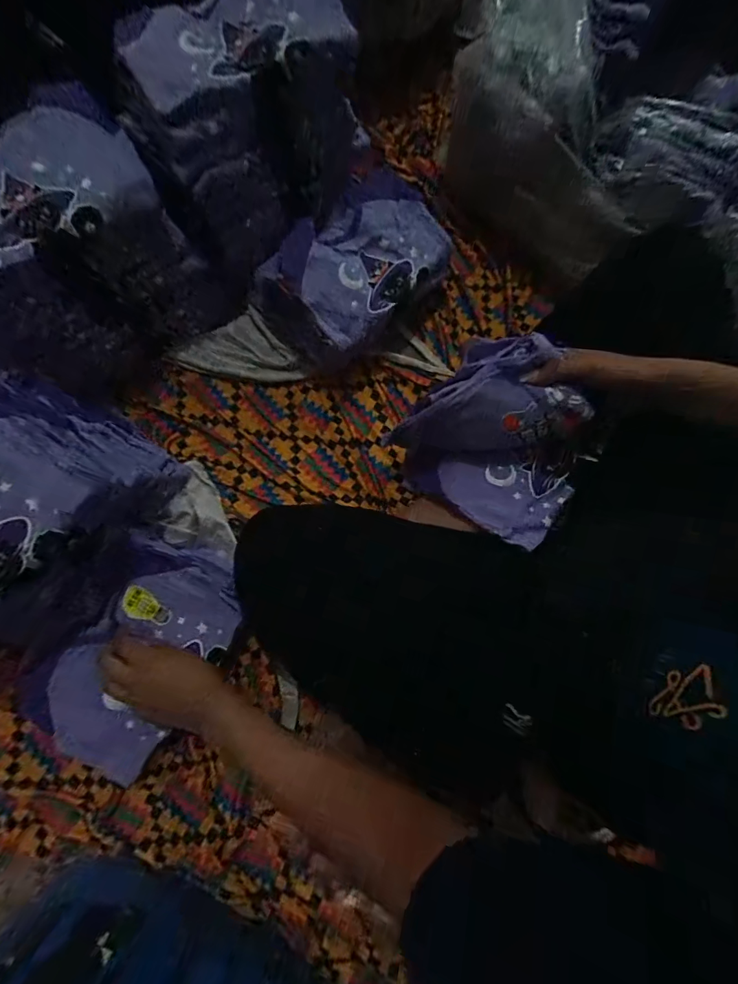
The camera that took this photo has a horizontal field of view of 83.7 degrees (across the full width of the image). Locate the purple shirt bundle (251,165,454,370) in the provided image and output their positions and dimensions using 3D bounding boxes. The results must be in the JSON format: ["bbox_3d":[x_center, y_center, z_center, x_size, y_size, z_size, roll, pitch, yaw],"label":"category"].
[{"bbox_3d":[-0.020,-0.282,0.545,0.156,0.129,0.225,42,81,7],"label":"purple shirt bundle"}]

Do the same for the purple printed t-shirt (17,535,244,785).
[{"bbox_3d":[-0.253,0.178,0.469,0.158,0.054,0.247,26,79,4],"label":"purple printed t-shirt"}]

